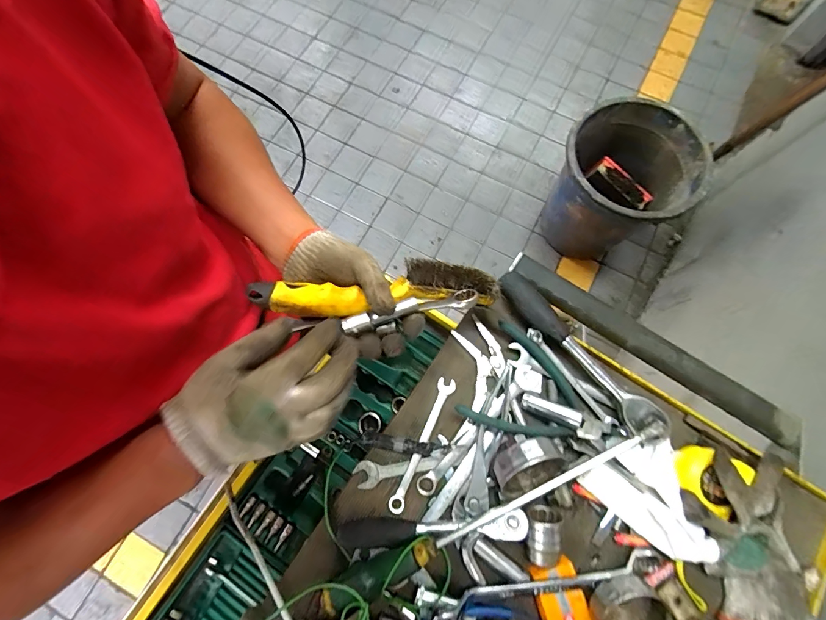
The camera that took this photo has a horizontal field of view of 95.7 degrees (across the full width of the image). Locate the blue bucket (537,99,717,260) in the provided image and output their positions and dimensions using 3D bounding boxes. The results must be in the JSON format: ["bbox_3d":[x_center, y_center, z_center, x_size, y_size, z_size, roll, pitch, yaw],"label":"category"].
[{"bbox_3d":[0.687,-0.424,1.342,0.400,0.445,0.402,0,75,0],"label":"blue bucket"}]

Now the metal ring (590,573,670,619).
[{"bbox_3d":[0.207,0.295,0.358,0.068,0.036,0.068,-35,78,-9],"label":"metal ring"}]

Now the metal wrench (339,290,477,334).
[{"bbox_3d":[-0.001,0.000,0.377,0.137,0.017,0.020,-12,76,-12],"label":"metal wrench"}]

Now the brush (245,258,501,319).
[{"bbox_3d":[-0.026,-0.022,0.377,0.252,0.033,0.046,-7,75,-20],"label":"brush"}]

